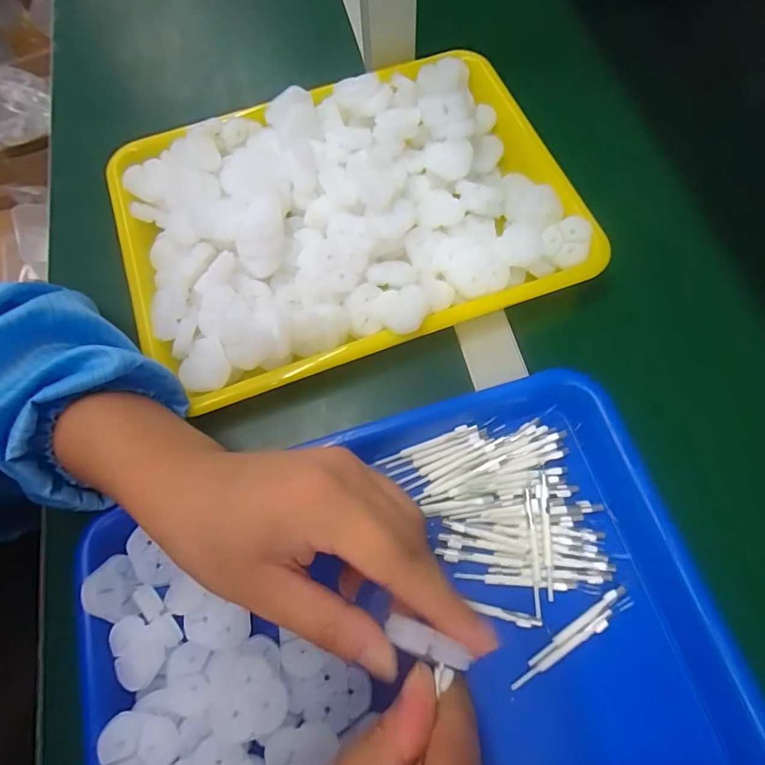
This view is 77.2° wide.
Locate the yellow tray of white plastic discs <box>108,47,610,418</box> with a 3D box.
[{"bbox_3d":[-0.026,-0.134,0.354,0.322,0.043,0.233,-19,69,-6],"label":"yellow tray of white plastic discs"}]

